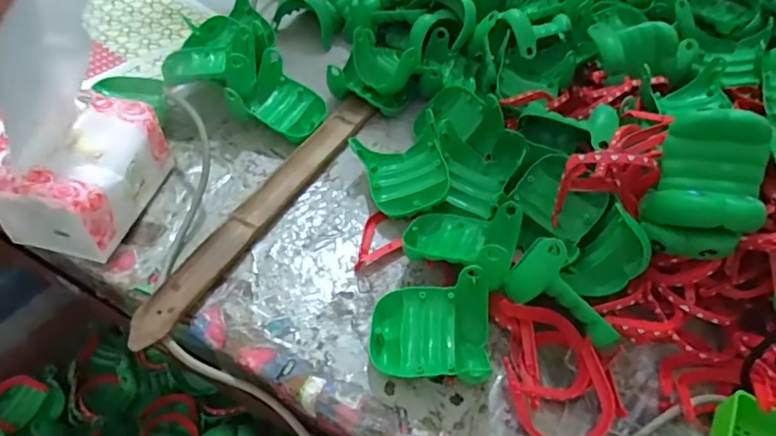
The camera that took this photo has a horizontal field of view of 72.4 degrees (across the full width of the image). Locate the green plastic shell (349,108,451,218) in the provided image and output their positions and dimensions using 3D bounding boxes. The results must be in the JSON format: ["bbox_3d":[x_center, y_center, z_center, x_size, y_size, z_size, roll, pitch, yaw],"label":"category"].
[{"bbox_3d":[0.014,-0.051,0.532,0.086,0.043,0.092,-19,52,1],"label":"green plastic shell"}]

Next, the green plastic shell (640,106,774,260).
[{"bbox_3d":[0.264,-0.026,0.431,0.080,0.087,0.089,12,51,3],"label":"green plastic shell"}]

